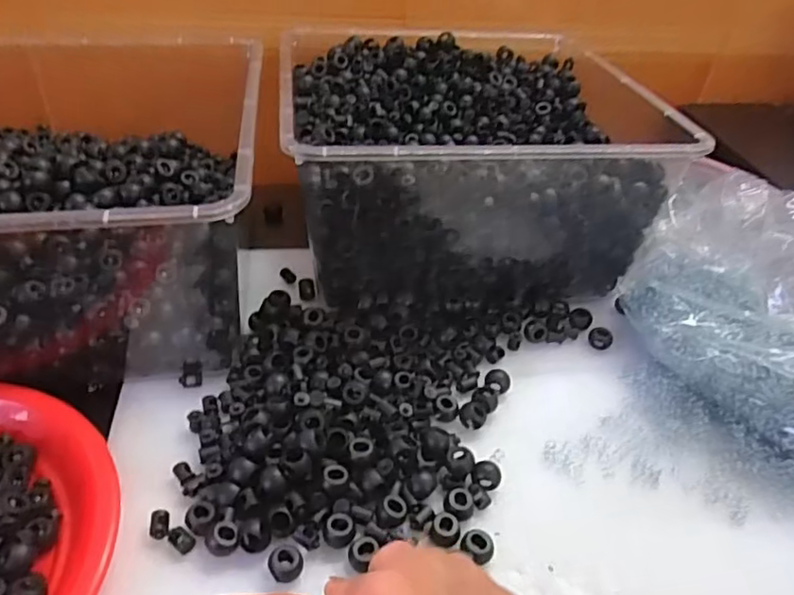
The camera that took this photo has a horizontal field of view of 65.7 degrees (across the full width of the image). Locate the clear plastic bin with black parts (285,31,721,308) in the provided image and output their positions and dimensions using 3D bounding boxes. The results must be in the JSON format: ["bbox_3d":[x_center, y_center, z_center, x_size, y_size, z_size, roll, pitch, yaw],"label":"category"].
[{"bbox_3d":[0.053,-0.138,0.538,0.285,0.133,0.287,-3,44,-9],"label":"clear plastic bin with black parts"}]

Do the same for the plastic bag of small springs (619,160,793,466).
[{"bbox_3d":[0.261,0.021,0.401,0.230,0.119,0.126,32,49,26],"label":"plastic bag of small springs"}]

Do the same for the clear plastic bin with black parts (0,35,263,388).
[{"bbox_3d":[-0.250,-0.088,0.458,0.274,0.144,0.303,0,40,-7],"label":"clear plastic bin with black parts"}]

